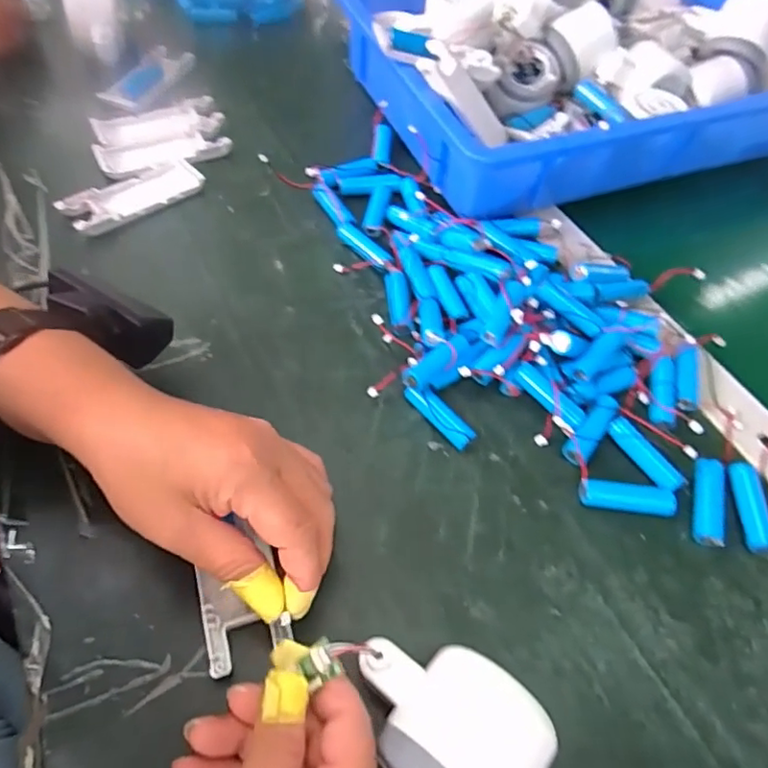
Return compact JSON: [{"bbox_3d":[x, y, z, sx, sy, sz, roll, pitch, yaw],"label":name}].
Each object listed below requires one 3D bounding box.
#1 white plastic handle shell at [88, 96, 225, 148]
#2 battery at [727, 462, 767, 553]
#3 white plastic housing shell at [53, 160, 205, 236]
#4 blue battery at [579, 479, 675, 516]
[{"bbox_3d":[-0.200,-0.230,0.508,0.107,0.010,0.045,-16,58,-14],"label":"white plastic handle shell"},{"bbox_3d":[0.215,0.072,0.337,0.017,0.013,0.054,6,55,0],"label":"battery"},{"bbox_3d":[-0.197,-0.149,0.453,0.105,0.014,0.037,-31,63,-23],"label":"white plastic housing shell"},{"bbox_3d":[0.141,0.067,0.333,0.054,0.012,0.015,7,55,1],"label":"blue battery"}]

